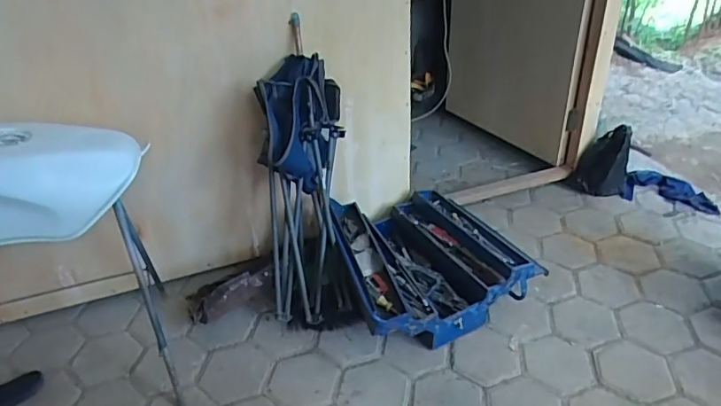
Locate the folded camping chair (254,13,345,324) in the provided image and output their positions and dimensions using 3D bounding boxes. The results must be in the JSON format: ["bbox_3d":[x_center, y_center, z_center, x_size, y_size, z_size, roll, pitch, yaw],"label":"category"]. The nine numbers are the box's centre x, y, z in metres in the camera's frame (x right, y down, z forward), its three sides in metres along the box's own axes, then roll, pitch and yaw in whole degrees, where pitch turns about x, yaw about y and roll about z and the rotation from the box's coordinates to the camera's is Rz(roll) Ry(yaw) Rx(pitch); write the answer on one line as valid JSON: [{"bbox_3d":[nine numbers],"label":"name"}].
[{"bbox_3d":[-0.181,-0.089,1.618,0.229,0.874,0.204,5,12,10],"label":"folded camping chair"}]

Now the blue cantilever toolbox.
[{"bbox_3d":[0.206,0.171,1.741,0.603,0.198,0.533,-16,36,-20],"label":"blue cantilever toolbox"}]

